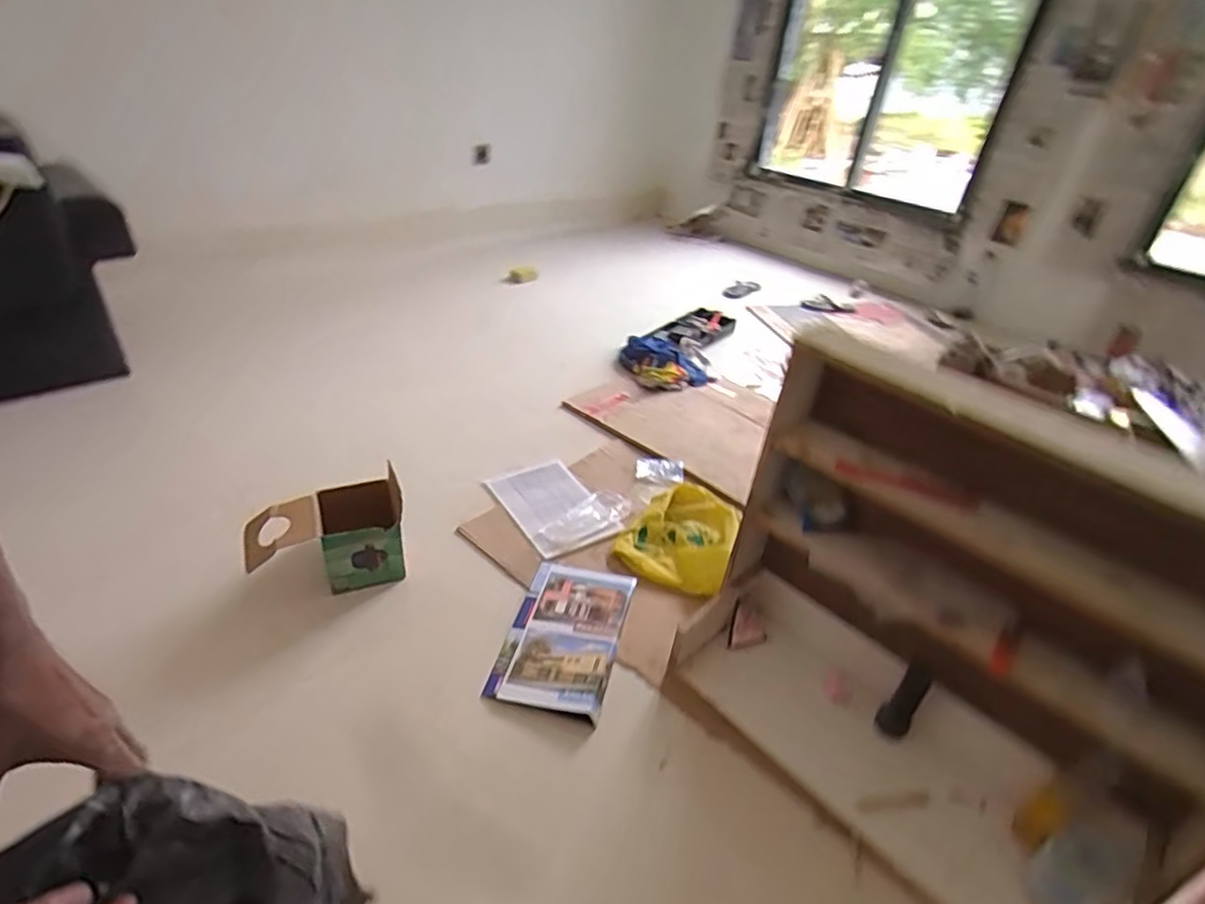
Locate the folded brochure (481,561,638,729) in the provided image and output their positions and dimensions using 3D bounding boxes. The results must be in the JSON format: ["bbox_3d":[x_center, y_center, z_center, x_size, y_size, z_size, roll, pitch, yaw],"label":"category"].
[{"bbox_3d":[-0.070,0.330,1.138,0.201,0.020,0.320,10,36,10],"label":"folded brochure"}]

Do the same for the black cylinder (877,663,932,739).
[{"bbox_3d":[0.502,0.412,1.018,0.047,0.122,0.033,32,9,34],"label":"black cylinder"}]

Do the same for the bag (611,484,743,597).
[{"bbox_3d":[0.188,0.169,1.364,0.235,0.046,0.317,18,39,21],"label":"bag"}]

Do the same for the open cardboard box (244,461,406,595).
[{"bbox_3d":[-0.534,0.169,1.197,0.283,0.174,0.155,-5,35,-15],"label":"open cardboard box"}]

